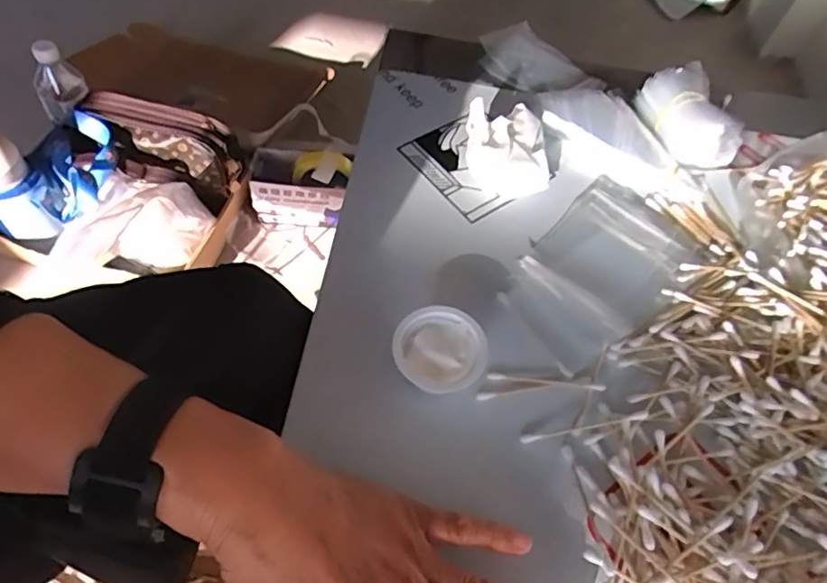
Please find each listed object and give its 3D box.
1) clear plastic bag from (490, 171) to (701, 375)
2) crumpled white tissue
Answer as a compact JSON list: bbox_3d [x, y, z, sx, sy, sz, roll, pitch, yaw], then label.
[{"bbox_3d":[0.132,-0.022,0.405,0.086,0.007,0.164,39,61,17],"label":"clear plastic bag"},{"bbox_3d":[0.071,-0.109,0.441,0.063,0.041,0.073,4,58,-3],"label":"crumpled white tissue"}]

